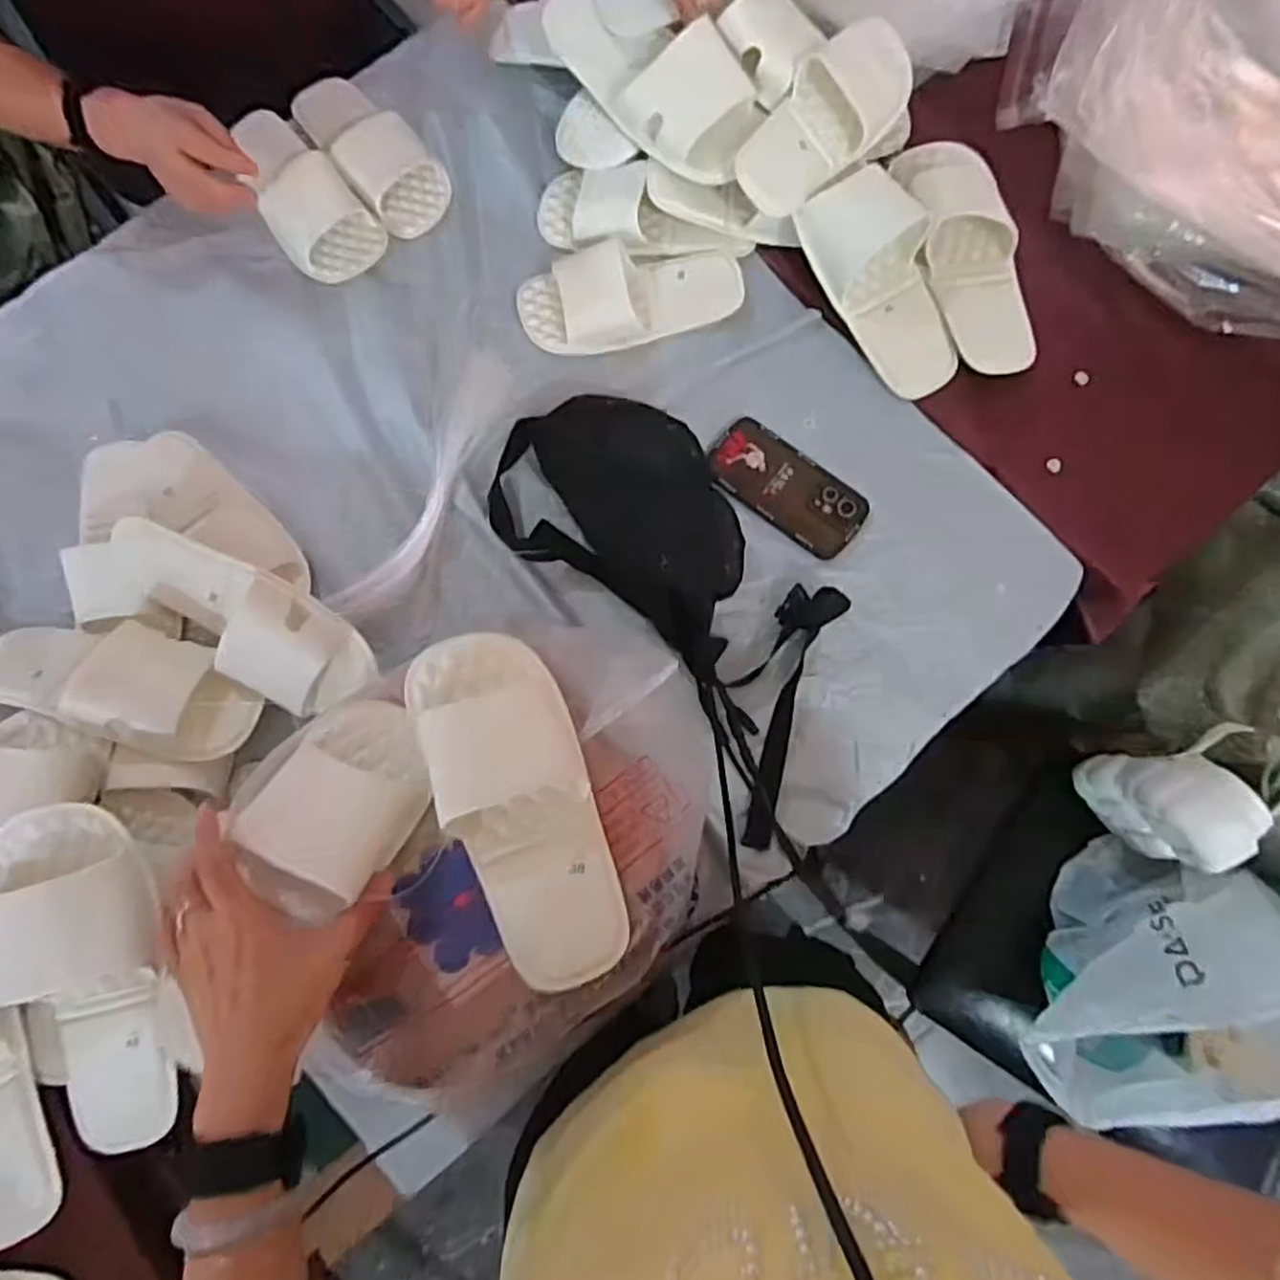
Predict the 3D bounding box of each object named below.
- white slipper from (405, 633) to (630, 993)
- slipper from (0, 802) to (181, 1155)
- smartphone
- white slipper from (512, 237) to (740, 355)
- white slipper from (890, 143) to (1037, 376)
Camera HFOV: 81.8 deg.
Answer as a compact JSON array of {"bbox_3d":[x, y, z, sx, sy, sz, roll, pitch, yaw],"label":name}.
[{"bbox_3d":[-0.079,0.106,0.476,0.094,0.037,0.228,-17,81,-2],"label":"white slipper"},{"bbox_3d":[-0.445,0.273,0.601,0.108,0.047,0.277,-13,93,-3],"label":"slipper"},{"bbox_3d":[0.151,-0.158,0.758,0.168,0.008,0.084,37,81,6],"label":"smartphone"},{"bbox_3d":[-0.007,-0.364,0.775,0.235,0.046,0.102,-8,80,-2],"label":"white slipper"},{"bbox_3d":[0.352,-0.419,0.781,0.106,0.063,0.271,-18,80,-4],"label":"white slipper"}]

